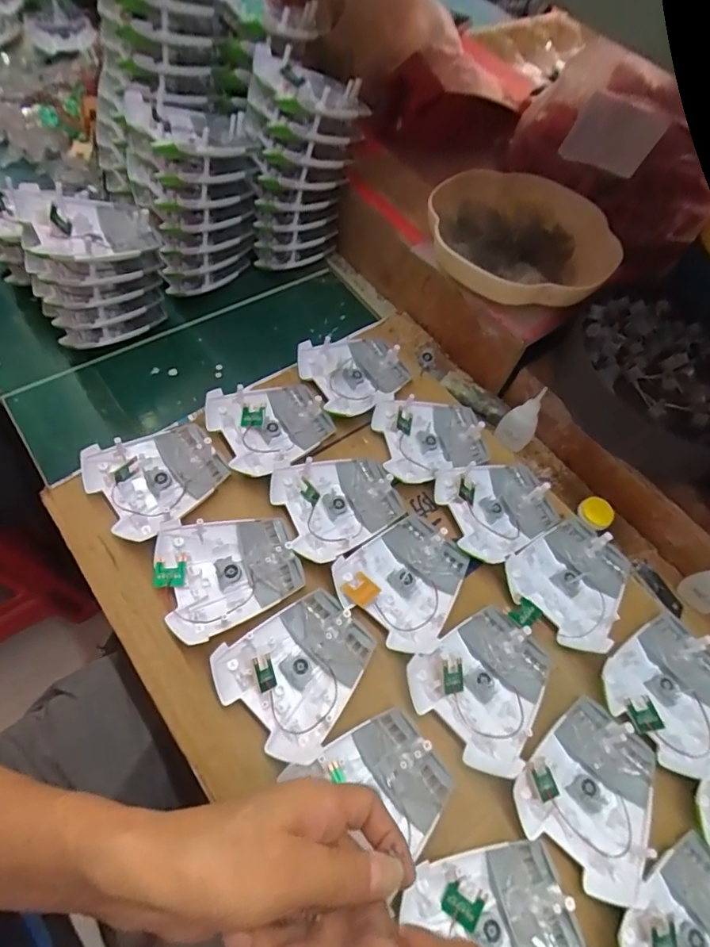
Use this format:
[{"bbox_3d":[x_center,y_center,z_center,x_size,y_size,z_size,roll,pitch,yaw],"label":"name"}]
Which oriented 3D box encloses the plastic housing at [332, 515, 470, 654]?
[{"bbox_3d":[0.047,0.093,0.418,0.108,0.019,0.096,-30,69,-21],"label":"plastic housing"}]

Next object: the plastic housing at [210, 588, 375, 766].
[{"bbox_3d":[-0.042,0.147,0.378,0.095,0.019,0.106,41,64,14],"label":"plastic housing"}]

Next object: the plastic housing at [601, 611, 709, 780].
[{"bbox_3d":[0.260,0.173,0.401,0.105,0.022,0.093,-36,72,-23],"label":"plastic housing"}]

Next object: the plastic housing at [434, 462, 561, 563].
[{"bbox_3d":[0.137,0.029,0.468,0.109,0.020,0.091,-19,69,-21],"label":"plastic housing"}]

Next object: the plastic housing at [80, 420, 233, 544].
[{"bbox_3d":[-0.173,0.005,0.438,0.107,0.027,0.095,-25,68,-19],"label":"plastic housing"}]

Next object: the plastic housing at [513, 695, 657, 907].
[{"bbox_3d":[0.176,0.232,0.359,0.106,0.027,0.094,-38,73,-24],"label":"plastic housing"}]

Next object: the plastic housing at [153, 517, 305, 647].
[{"bbox_3d":[-0.104,0.077,0.407,0.109,0.018,0.094,-19,66,-17],"label":"plastic housing"}]

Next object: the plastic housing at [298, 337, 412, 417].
[{"bbox_3d":[0.002,-0.104,0.535,0.106,0.035,0.097,-19,66,-17],"label":"plastic housing"}]

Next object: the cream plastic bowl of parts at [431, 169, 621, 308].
[{"bbox_3d":[0.175,-0.256,0.537,0.189,0.054,0.198,1,66,-2],"label":"cream plastic bowl of parts"}]

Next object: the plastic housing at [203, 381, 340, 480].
[{"bbox_3d":[-0.080,-0.046,0.483,0.108,0.032,0.095,-21,67,-18],"label":"plastic housing"}]

